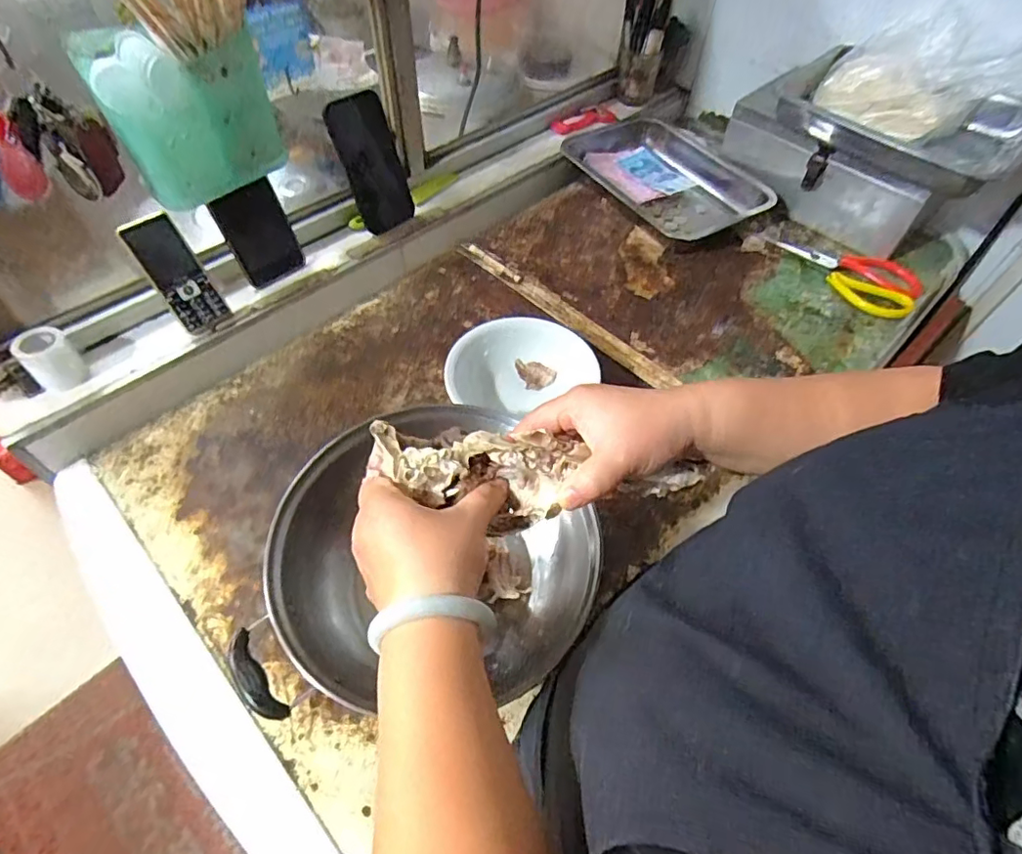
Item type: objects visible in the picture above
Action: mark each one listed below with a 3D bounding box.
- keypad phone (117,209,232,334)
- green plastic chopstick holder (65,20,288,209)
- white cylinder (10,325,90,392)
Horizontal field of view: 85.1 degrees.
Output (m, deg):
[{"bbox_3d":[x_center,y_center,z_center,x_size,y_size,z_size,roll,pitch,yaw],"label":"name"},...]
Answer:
[{"bbox_3d":[-0.375,-0.172,0.629,0.052,0.128,0.019,-38,33,-22],"label":"keypad phone"},{"bbox_3d":[-0.296,-0.292,0.523,0.145,0.131,0.071,-25,59,-19],"label":"green plastic chopstick holder"},{"bbox_3d":[-0.487,-0.073,0.592,0.050,0.058,0.047,1,54,-1],"label":"white cylinder"}]

